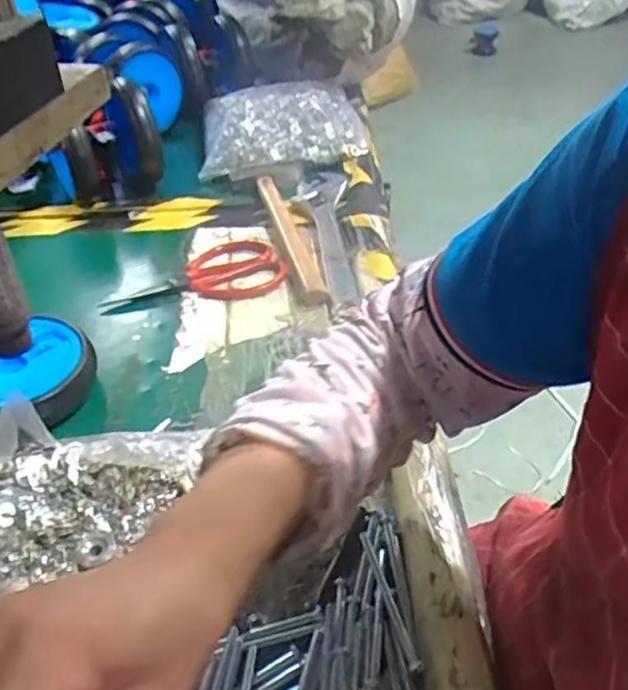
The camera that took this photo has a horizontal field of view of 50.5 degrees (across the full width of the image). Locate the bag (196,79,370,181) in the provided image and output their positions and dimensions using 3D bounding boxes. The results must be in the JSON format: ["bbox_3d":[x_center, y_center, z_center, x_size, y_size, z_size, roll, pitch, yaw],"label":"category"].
[{"bbox_3d":[-0.046,-0.313,0.944,0.223,0.041,0.203,-5,54,-6],"label":"bag"}]

